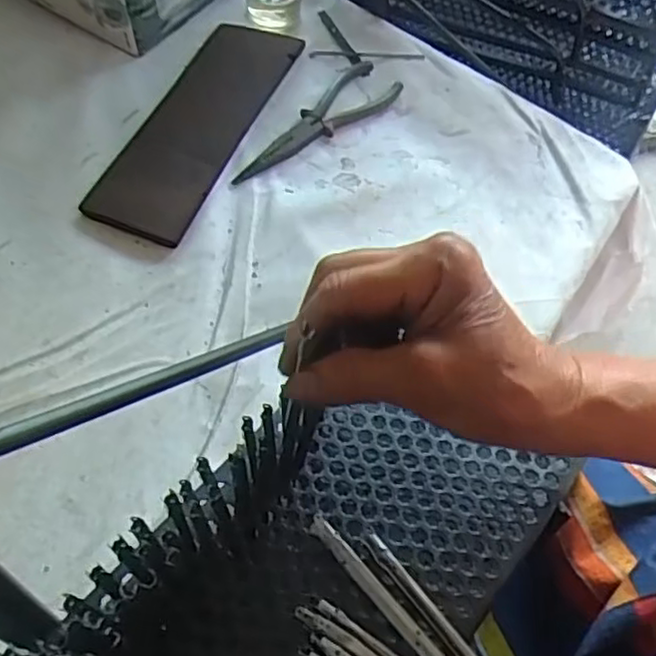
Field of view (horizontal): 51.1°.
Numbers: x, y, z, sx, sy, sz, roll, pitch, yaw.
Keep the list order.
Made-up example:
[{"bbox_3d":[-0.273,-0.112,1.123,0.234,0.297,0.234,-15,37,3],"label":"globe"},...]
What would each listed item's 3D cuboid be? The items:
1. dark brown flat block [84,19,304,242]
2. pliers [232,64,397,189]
[{"bbox_3d":[-0.107,-0.179,0.591,0.081,0.023,0.261,19,57,8],"label":"dark brown flat block"},{"bbox_3d":[-0.010,-0.178,0.601,0.053,0.011,0.195,37,61,18],"label":"pliers"}]

